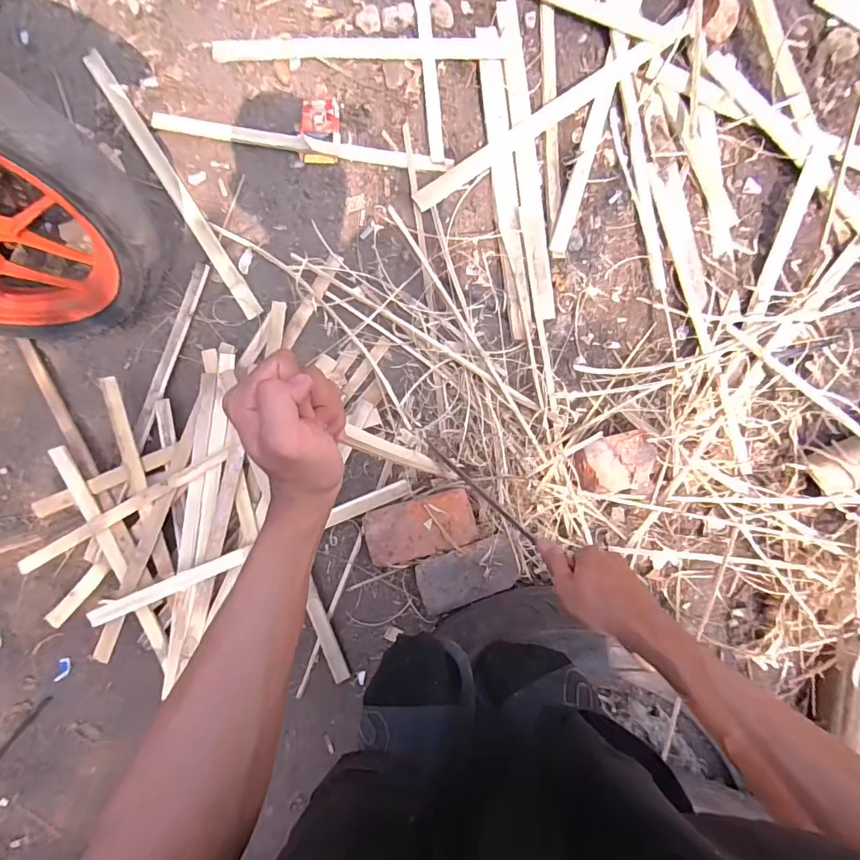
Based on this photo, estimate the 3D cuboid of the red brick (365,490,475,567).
[{"bbox_3d":[-0.015,0.156,0.748,0.173,0.041,0.093,-14,87,1],"label":"red brick"}]

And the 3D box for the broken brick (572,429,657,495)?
[{"bbox_3d":[0.294,0.051,0.721,0.133,0.049,0.098,1,88,2],"label":"broken brick"}]

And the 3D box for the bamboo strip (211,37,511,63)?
[{"bbox_3d":[-0.121,-0.655,0.794,0.502,0.013,0.039,2,86,2],"label":"bamboo strip"}]

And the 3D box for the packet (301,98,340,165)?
[{"bbox_3d":[-0.186,-0.514,0.794,0.065,0.012,0.110,2,86,2],"label":"packet"}]

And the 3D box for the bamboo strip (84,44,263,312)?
[{"bbox_3d":[-0.443,-0.425,0.799,0.031,0.015,0.539,-33,86,-1],"label":"bamboo strip"}]

